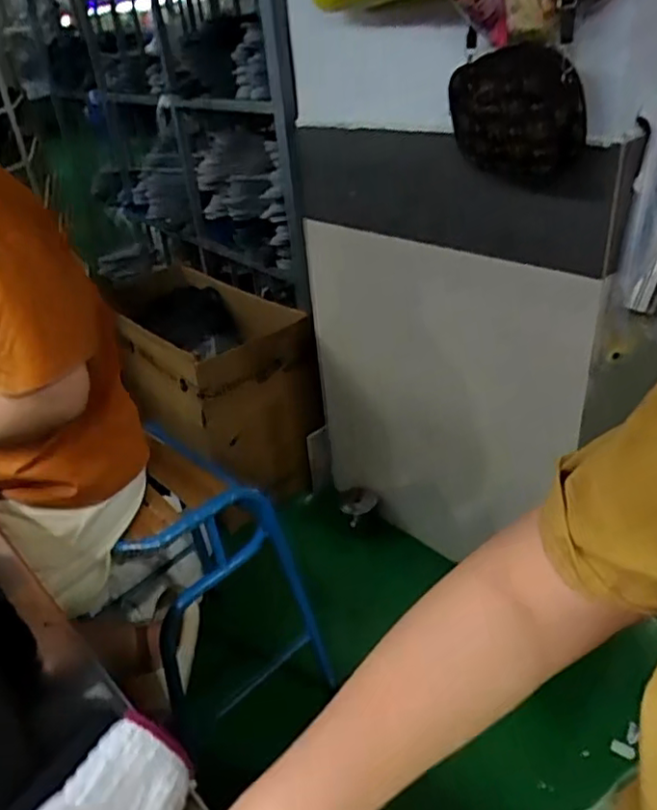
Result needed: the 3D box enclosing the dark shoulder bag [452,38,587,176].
[{"bbox_3d":[0.253,-0.398,0.859,0.181,0.152,0.052,22,39,39],"label":"dark shoulder bag"}]

